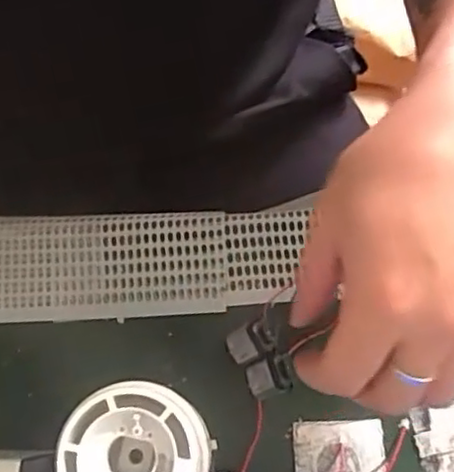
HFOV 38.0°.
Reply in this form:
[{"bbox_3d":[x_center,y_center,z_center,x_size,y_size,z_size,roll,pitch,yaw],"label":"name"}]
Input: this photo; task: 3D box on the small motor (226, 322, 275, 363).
[{"bbox_3d":[0.012,0.055,0.344,0.022,0.021,0.017,-23,79,-6],"label":"small motor"}]

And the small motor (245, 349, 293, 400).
[{"bbox_3d":[0.021,0.071,0.335,0.022,0.014,0.020,-12,78,-4],"label":"small motor"}]

